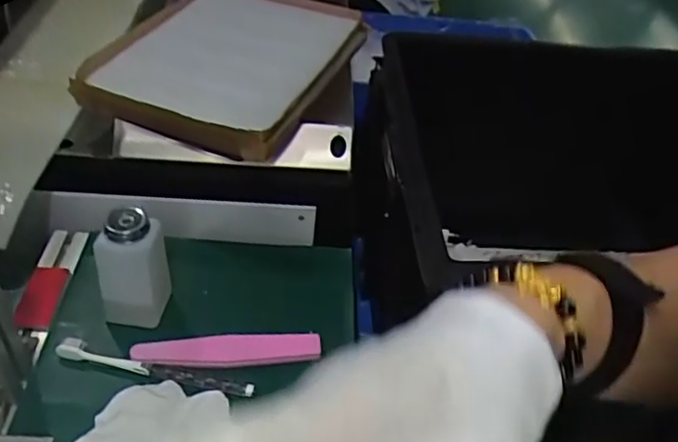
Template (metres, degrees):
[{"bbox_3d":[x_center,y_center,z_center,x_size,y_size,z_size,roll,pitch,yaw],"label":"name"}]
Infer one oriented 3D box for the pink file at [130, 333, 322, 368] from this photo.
[{"bbox_3d":[-0.105,0.123,0.590,0.175,0.009,0.033,-1,51,-8],"label":"pink file"}]

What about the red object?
[{"bbox_3d":[-0.300,0.076,0.623,0.036,0.013,0.082,1,43,-6],"label":"red object"}]

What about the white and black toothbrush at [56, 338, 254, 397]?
[{"bbox_3d":[-0.169,0.134,0.566,0.184,0.009,0.018,11,43,5],"label":"white and black toothbrush"}]

